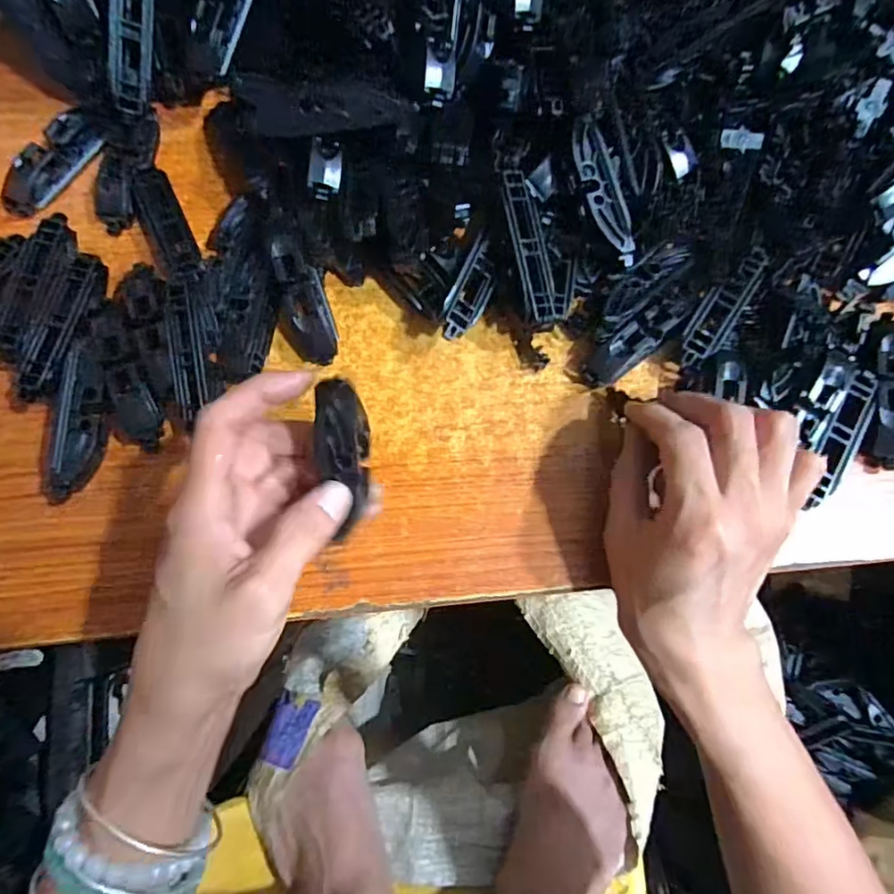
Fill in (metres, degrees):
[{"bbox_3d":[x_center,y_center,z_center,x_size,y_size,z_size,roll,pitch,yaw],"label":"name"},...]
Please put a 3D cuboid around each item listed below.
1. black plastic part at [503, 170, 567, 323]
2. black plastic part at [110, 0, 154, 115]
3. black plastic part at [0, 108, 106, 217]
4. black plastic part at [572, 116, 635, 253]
[{"bbox_3d":[0.042,-0.100,0.282,0.022,0.016,0.074,-15,96,-5],"label":"black plastic part"},{"bbox_3d":[-0.169,-0.223,0.301,0.016,0.013,0.075,16,112,2],"label":"black plastic part"},{"bbox_3d":[-0.225,-0.161,0.318,0.024,0.014,0.067,38,78,7],"label":"black plastic part"},{"bbox_3d":[0.080,-0.134,0.288,0.018,0.005,0.070,-19,90,-6],"label":"black plastic part"}]

